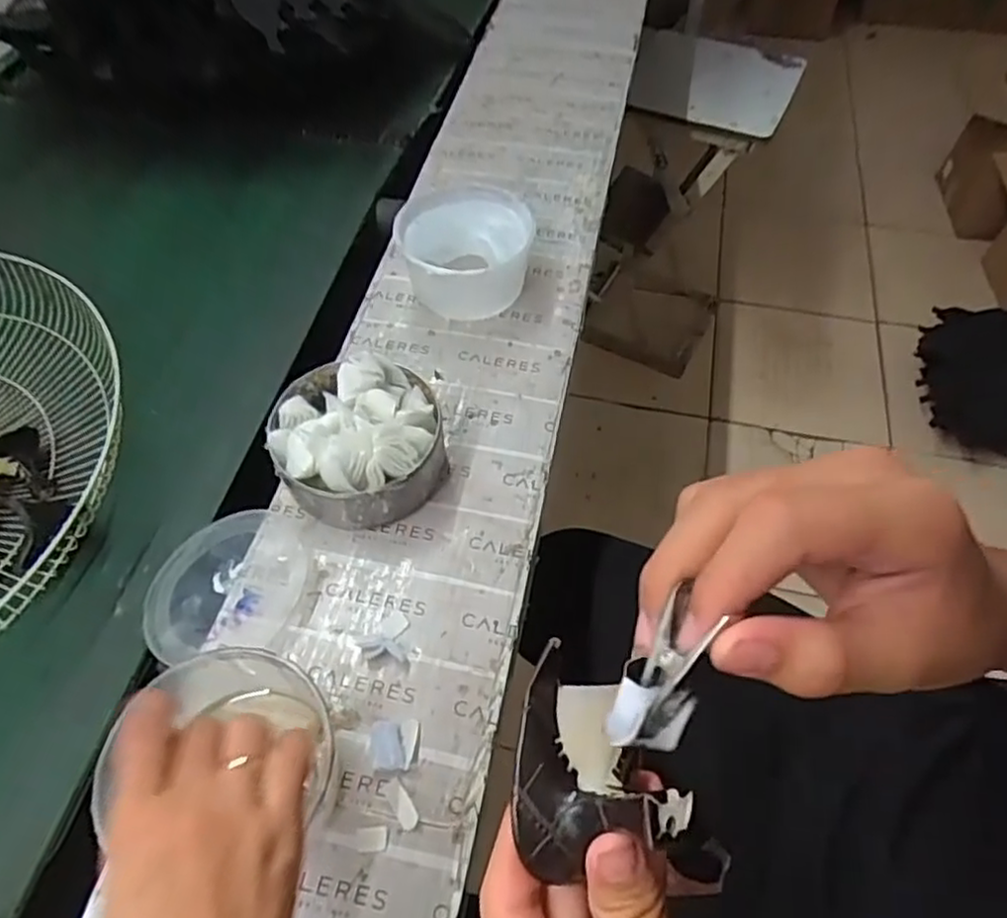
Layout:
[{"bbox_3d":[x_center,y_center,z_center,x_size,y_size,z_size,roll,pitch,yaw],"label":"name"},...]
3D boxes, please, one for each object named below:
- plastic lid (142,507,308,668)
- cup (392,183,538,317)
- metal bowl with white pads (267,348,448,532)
[{"bbox_3d":[-0.190,0.083,0.479,0.110,0.012,0.100,0,56,0],"label":"plastic lid"},{"bbox_3d":[-0.033,-0.186,0.620,0.112,0.066,0.120,-2,55,3],"label":"cup"},{"bbox_3d":[-0.102,-0.015,0.497,0.110,0.080,0.112,0,56,0],"label":"metal bowl with white pads"}]

